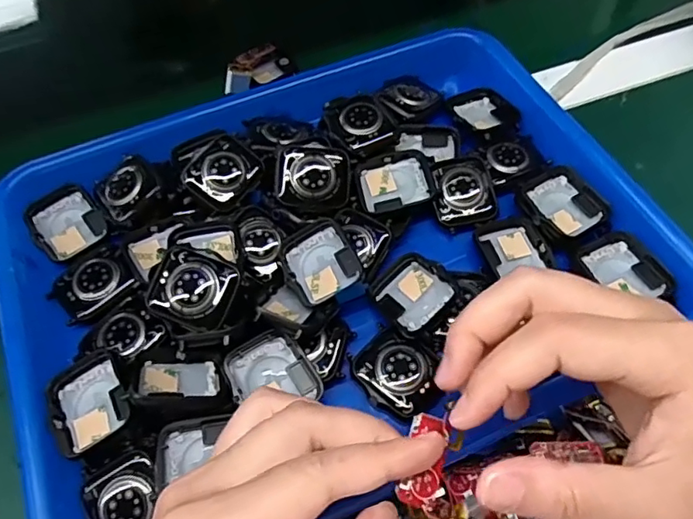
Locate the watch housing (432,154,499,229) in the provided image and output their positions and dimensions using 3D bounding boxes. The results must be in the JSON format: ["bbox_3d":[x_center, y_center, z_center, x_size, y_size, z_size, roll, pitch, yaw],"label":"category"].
[{"bbox_3d":[0.067,-0.039,0.309,0.035,0.013,0.039,-6,58,-1],"label":"watch housing"}]

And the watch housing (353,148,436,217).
[{"bbox_3d":[0.027,-0.044,0.310,0.041,0.011,0.033,-15,59,-6],"label":"watch housing"}]

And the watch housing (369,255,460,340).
[{"bbox_3d":[0.035,0.017,0.277,0.035,0.011,0.038,-40,44,-6],"label":"watch housing"}]

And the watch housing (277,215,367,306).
[{"bbox_3d":[-0.014,0.001,0.283,0.034,0.016,0.042,-23,60,-11],"label":"watch housing"}]

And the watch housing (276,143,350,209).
[{"bbox_3d":[-0.019,-0.045,0.301,0.041,0.007,0.037,0,84,-9],"label":"watch housing"}]

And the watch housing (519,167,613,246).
[{"bbox_3d":[0.118,-0.030,0.301,0.039,0.011,0.041,-27,61,-13],"label":"watch housing"}]

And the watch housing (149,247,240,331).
[{"bbox_3d":[-0.071,0.014,0.257,0.039,0.010,0.036,22,81,7],"label":"watch housing"}]

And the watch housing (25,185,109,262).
[{"bbox_3d":[-0.163,-0.024,0.315,0.036,0.014,0.045,-33,62,-16],"label":"watch housing"}]

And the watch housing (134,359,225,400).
[{"bbox_3d":[-0.077,0.056,0.253,0.039,0.007,0.030,2,27,-19],"label":"watch housing"}]

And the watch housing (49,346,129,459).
[{"bbox_3d":[-0.115,0.063,0.247,0.035,0.014,0.041,-26,61,-13],"label":"watch housing"}]

